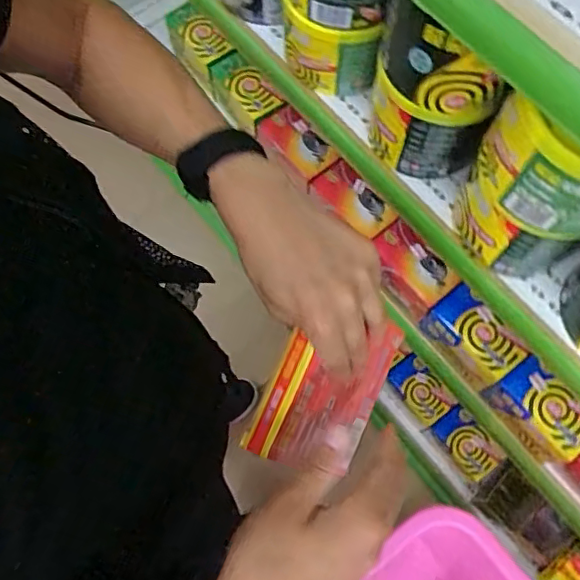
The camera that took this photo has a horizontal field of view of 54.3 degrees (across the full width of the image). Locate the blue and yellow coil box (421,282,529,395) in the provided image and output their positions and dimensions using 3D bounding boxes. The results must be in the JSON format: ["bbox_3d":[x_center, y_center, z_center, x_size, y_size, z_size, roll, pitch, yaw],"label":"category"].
[{"bbox_3d":[0.262,0.070,0.820,0.069,0.096,0.135,-34,74,-11],"label":"blue and yellow coil box"}]

